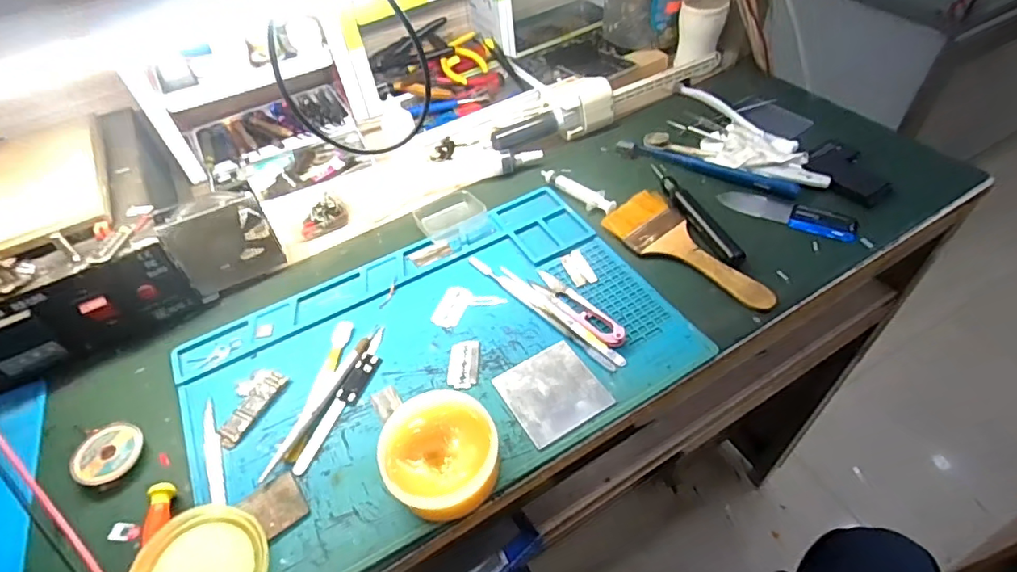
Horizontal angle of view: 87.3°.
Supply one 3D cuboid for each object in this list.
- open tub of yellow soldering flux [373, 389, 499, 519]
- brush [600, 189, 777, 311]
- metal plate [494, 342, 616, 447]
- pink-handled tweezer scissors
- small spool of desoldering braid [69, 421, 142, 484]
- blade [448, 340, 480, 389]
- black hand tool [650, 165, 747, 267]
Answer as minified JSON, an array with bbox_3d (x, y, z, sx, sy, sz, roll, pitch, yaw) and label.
[{"bbox_3d":[-0.043,0.112,0.350,0.072,0.045,0.069,-2,50,3],"label":"open tub of yellow soldering flux"},{"bbox_3d":[0.157,-0.031,0.478,0.066,0.009,0.165,-25,52,-16],"label":"brush"},{"bbox_3d":[0.033,0.078,0.400,0.066,0.004,0.069,-25,52,-16],"label":"metal plate"},{"bbox_3d":[0.056,0.016,0.445,0.023,0.012,0.102,-32,54,-21],"label":"pink-handled tweezer scissors"},{"bbox_3d":[-0.296,0.123,0.394,0.043,0.012,0.045,7,51,11],"label":"small spool of desoldering braid"},{"bbox_3d":[-0.035,0.062,0.423,0.023,0.004,0.042,-1,50,4],"label":"blade"},{"bbox_3d":[0.172,-0.073,0.507,0.024,0.009,0.147,-17,50,-9],"label":"black hand tool"}]

